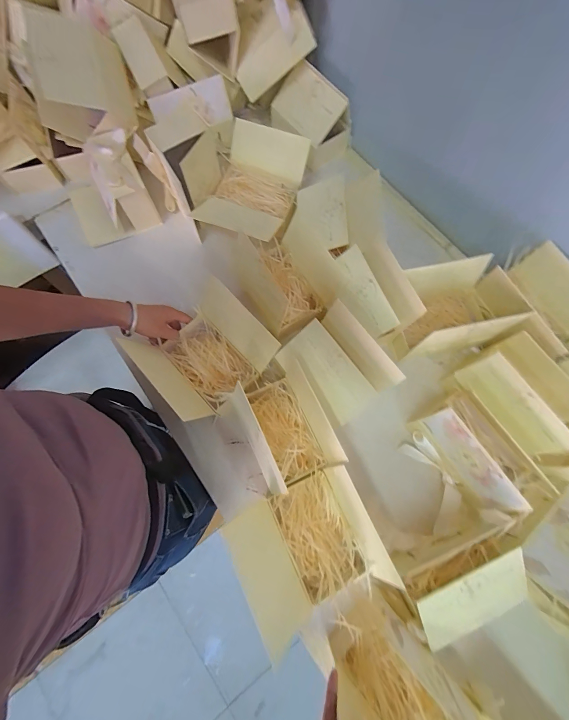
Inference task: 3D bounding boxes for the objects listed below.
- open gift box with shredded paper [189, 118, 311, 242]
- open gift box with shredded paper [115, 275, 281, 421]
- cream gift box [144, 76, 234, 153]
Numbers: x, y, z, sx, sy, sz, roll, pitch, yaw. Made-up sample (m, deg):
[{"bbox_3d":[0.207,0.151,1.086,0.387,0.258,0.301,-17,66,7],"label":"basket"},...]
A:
[{"bbox_3d":[-0.066,-0.344,0.628,0.166,0.093,0.240,19,74,5],"label":"open gift box with shredded paper"},{"bbox_3d":[-0.135,-0.008,0.536,0.195,0.113,0.174,-42,78,-12],"label":"open gift box with shredded paper"},{"bbox_3d":[-0.202,-0.515,0.650,0.184,0.025,0.083,-36,117,-13],"label":"cream gift box"}]

